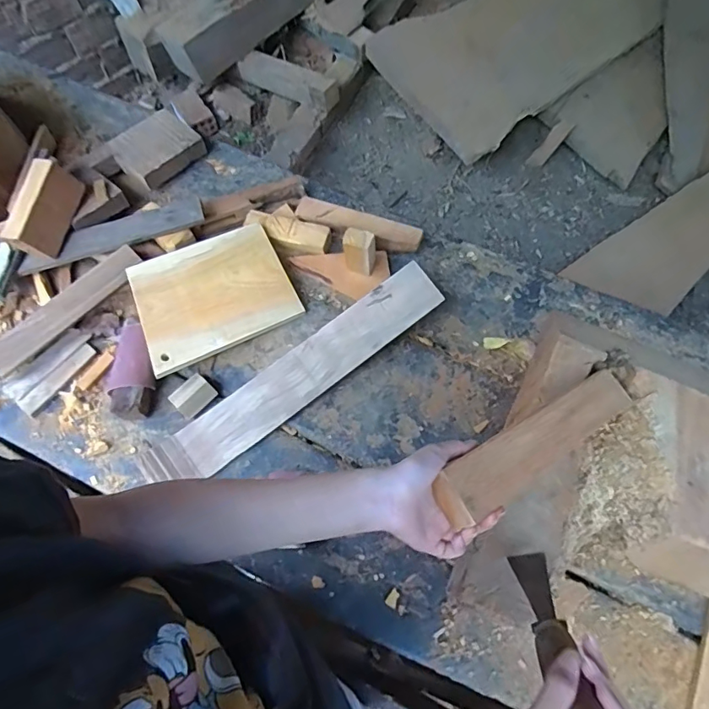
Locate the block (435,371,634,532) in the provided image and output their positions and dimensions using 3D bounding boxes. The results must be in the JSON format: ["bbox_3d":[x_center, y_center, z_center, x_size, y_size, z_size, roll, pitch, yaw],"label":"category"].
[{"bbox_3d":[0.201,0.080,0.503,0.323,0.020,0.051,-18,63,-38],"label":"block"}]

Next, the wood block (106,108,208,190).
[{"bbox_3d":[-0.378,-0.390,0.939,0.112,0.052,0.146,42,71,17],"label":"wood block"}]

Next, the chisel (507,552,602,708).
[{"bbox_3d":[0.157,0.222,0.395,0.040,0.267,0.041,24,95,11],"label":"chisel"}]

